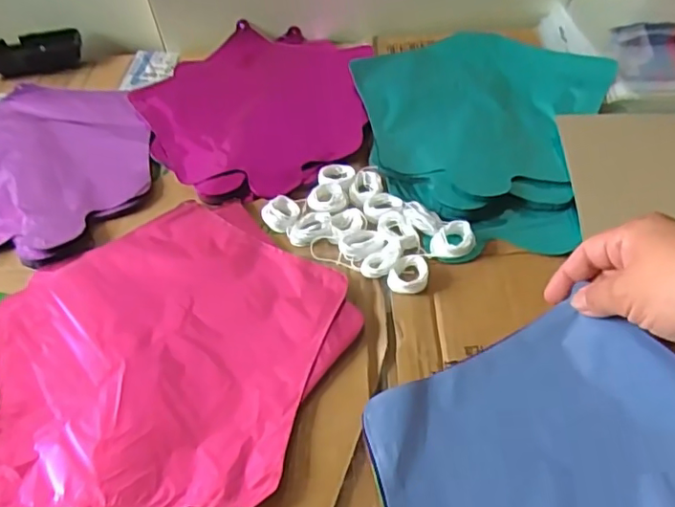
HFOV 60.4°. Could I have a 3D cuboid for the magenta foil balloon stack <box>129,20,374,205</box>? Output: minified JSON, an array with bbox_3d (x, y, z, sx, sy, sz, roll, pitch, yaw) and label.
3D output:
[{"bbox_3d":[-0.071,-0.148,0.569,0.228,0.017,0.251,-32,51,-21],"label":"magenta foil balloon stack"}]

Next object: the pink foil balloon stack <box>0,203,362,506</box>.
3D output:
[{"bbox_3d":[-0.120,0.065,0.385,0.233,0.009,0.232,28,56,29],"label":"pink foil balloon stack"}]

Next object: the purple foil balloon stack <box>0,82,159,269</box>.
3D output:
[{"bbox_3d":[-0.274,-0.087,0.524,0.241,0.009,0.202,23,54,26],"label":"purple foil balloon stack"}]

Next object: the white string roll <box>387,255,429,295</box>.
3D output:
[{"bbox_3d":[0.050,0.015,0.405,0.025,0.009,0.028,15,51,20],"label":"white string roll"}]

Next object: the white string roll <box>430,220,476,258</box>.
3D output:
[{"bbox_3d":[0.084,-0.009,0.421,0.030,0.013,0.029,-4,47,4],"label":"white string roll"}]

